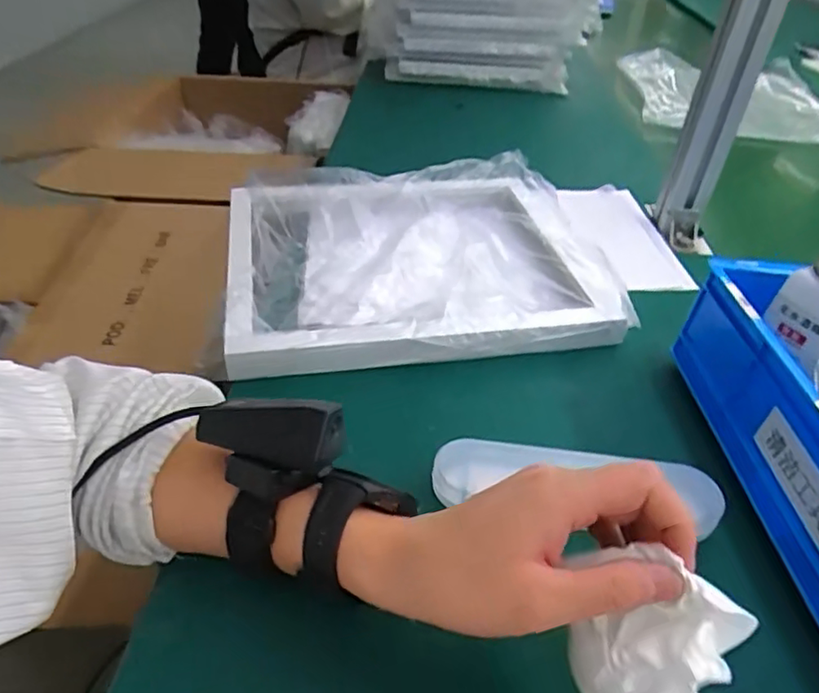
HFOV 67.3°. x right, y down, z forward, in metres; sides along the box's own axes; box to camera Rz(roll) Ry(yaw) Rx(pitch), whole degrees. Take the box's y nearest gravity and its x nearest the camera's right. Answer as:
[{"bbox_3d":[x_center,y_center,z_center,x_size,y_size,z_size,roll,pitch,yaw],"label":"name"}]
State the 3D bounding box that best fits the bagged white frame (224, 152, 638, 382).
[{"bbox_3d":[0.003,-0.096,0.597,0.343,0.045,0.304,-5,41,-10],"label":"bagged white frame"}]

